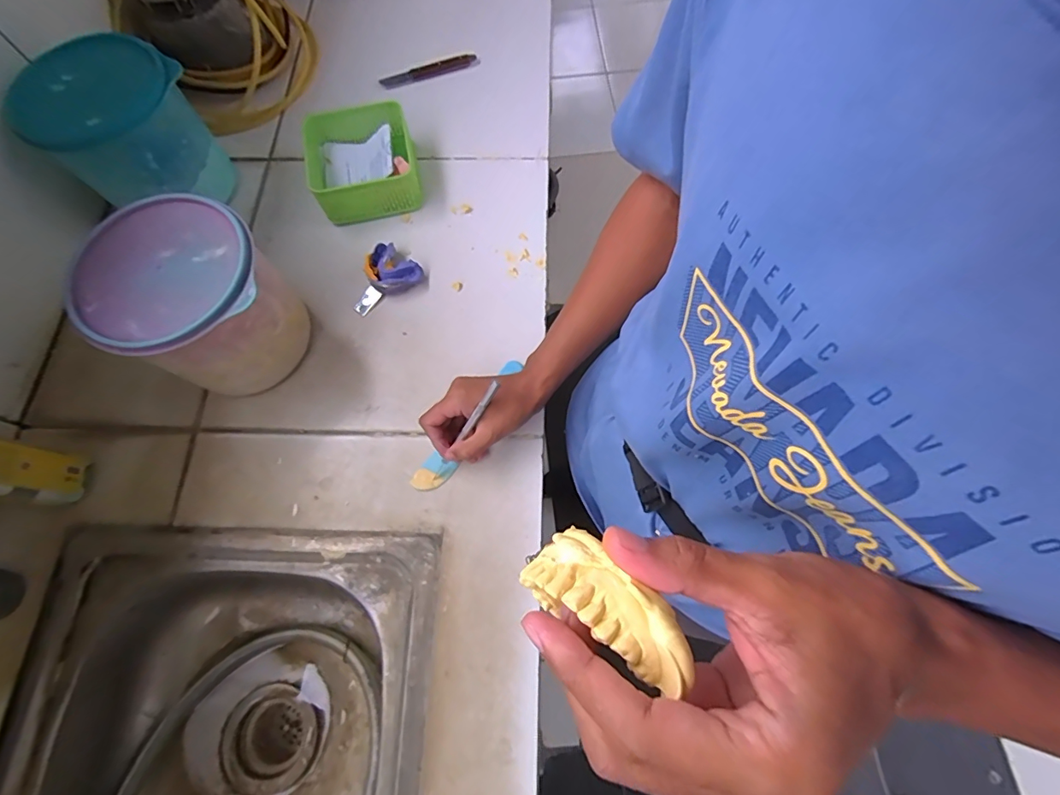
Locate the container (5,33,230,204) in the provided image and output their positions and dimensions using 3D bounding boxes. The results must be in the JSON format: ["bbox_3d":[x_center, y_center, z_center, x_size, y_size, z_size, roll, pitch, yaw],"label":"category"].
[{"bbox_3d":[-0.481,-0.314,0.595,0.145,0.164,0.154,0,71,1],"label":"container"}]

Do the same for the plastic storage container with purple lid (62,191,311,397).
[{"bbox_3d":[-0.341,-0.095,0.513,0.155,0.159,0.158,-1,71,2],"label":"plastic storage container with purple lid"}]

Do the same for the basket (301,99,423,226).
[{"bbox_3d":[-0.220,-0.310,0.638,0.139,0.061,0.136,-13,71,-3],"label":"basket"}]

